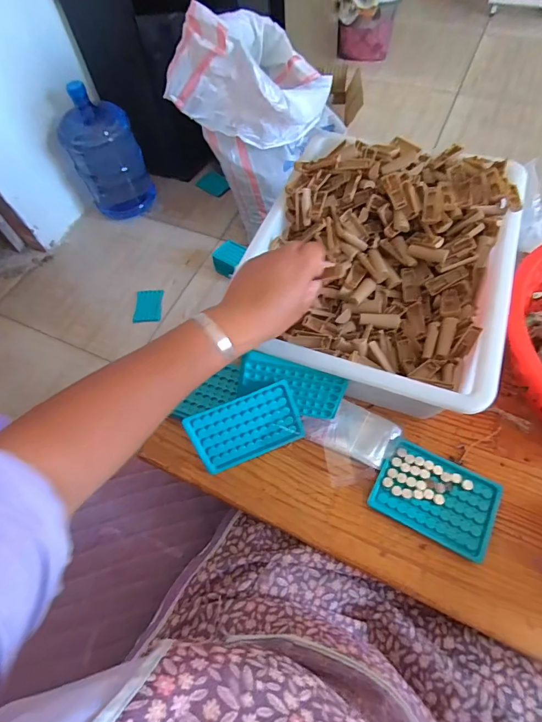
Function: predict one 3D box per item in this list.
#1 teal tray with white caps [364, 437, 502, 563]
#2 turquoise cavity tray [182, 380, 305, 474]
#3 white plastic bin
[{"bbox_3d":[0.197,0.160,0.466,0.133,0.012,0.094,25,65,16],"label":"teal tray with white caps"},{"bbox_3d":[-0.030,0.087,0.492,0.134,0.094,0.009,-21,28,-3],"label":"turquoise cavity tray"},{"bbox_3d":[0.148,-0.129,0.553,0.316,0.142,0.385,18,63,13],"label":"white plastic bin"}]

